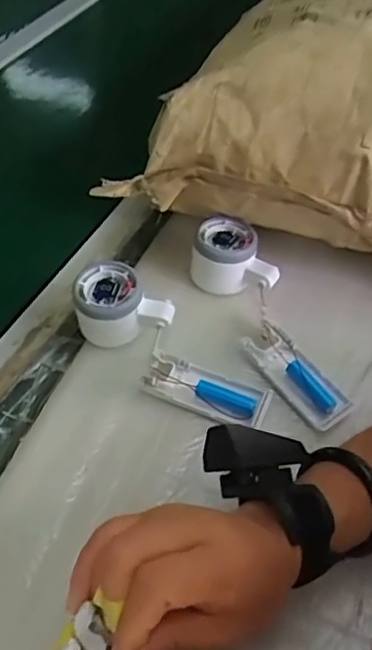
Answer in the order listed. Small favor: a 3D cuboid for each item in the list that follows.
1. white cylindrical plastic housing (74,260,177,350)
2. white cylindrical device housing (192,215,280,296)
[{"bbox_3d":[-0.056,-0.022,0.552,0.082,0.057,0.072,-9,49,-9],"label":"white cylindrical plastic housing"},{"bbox_3d":[0.048,-0.065,0.593,0.078,0.048,0.052,8,49,6],"label":"white cylindrical device housing"}]

